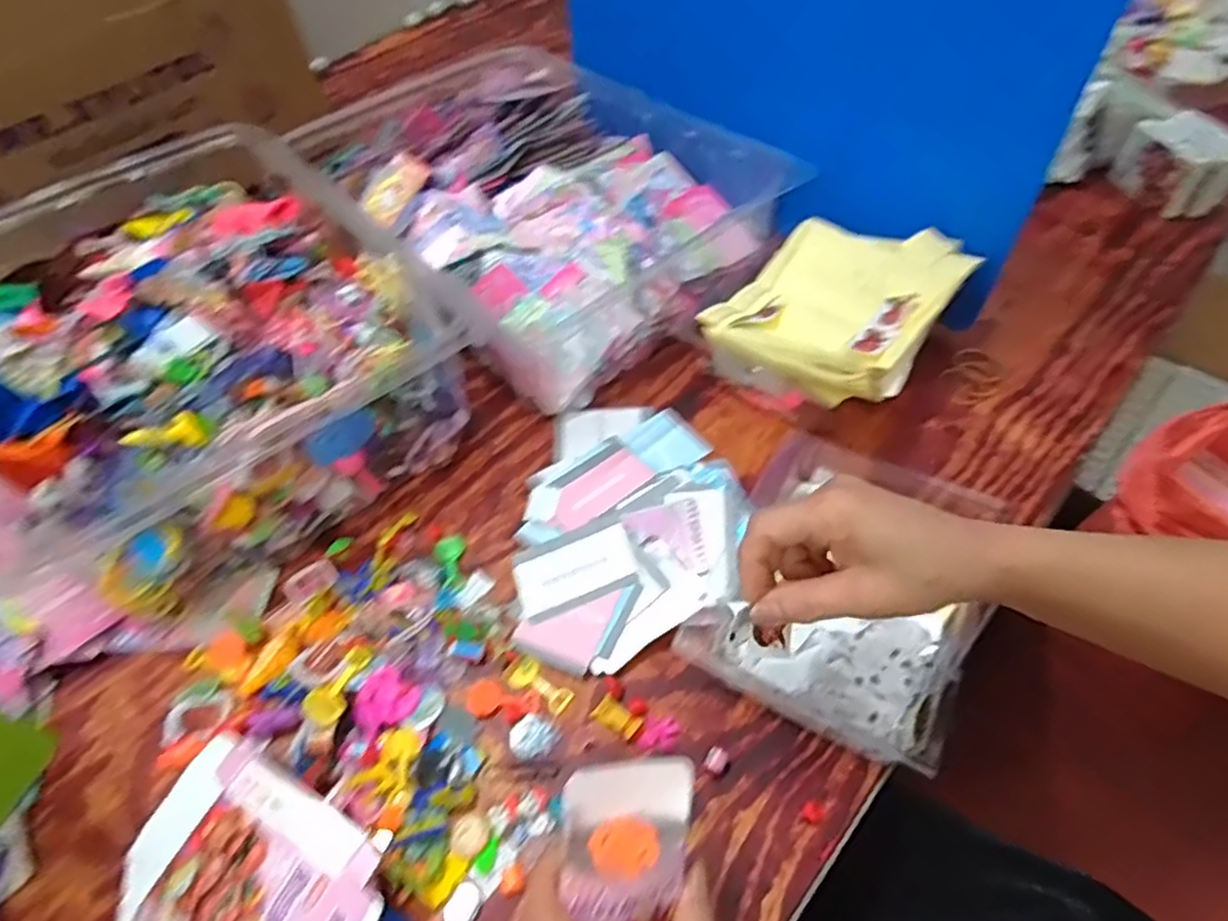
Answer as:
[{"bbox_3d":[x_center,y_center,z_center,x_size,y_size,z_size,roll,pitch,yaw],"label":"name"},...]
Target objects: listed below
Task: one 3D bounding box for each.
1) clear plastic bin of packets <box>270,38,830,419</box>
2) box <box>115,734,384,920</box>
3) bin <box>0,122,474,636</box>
[{"bbox_3d":[-0.090,-0.271,0.750,0.346,0.111,0.438,-36,60,-22],"label":"clear plastic bin of packets"},{"bbox_3d":[-0.198,0.246,0.400,0.162,0.059,0.114,30,60,23],"label":"box"},{"bbox_3d":[-0.365,-0.112,0.626,0.324,0.141,0.450,-35,59,-21],"label":"bin"}]

